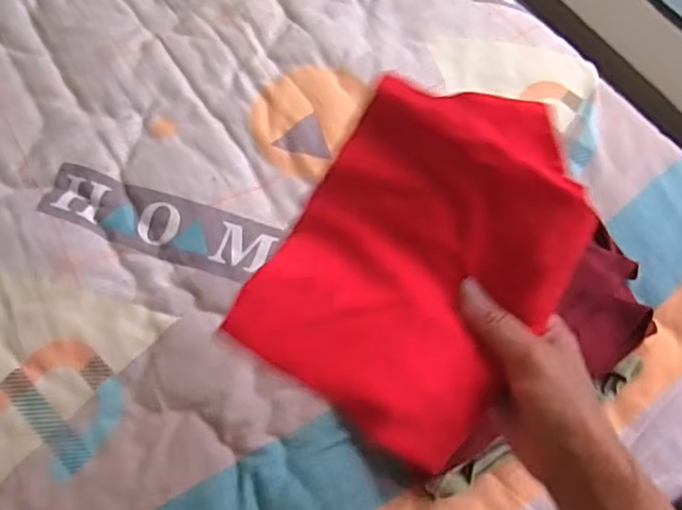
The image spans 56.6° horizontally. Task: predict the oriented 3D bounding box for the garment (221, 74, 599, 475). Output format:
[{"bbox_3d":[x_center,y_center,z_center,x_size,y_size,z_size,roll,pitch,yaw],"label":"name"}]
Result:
[{"bbox_3d":[0.049,0.002,0.361,0.156,0.025,0.192,32,86,-2],"label":"garment"}]

